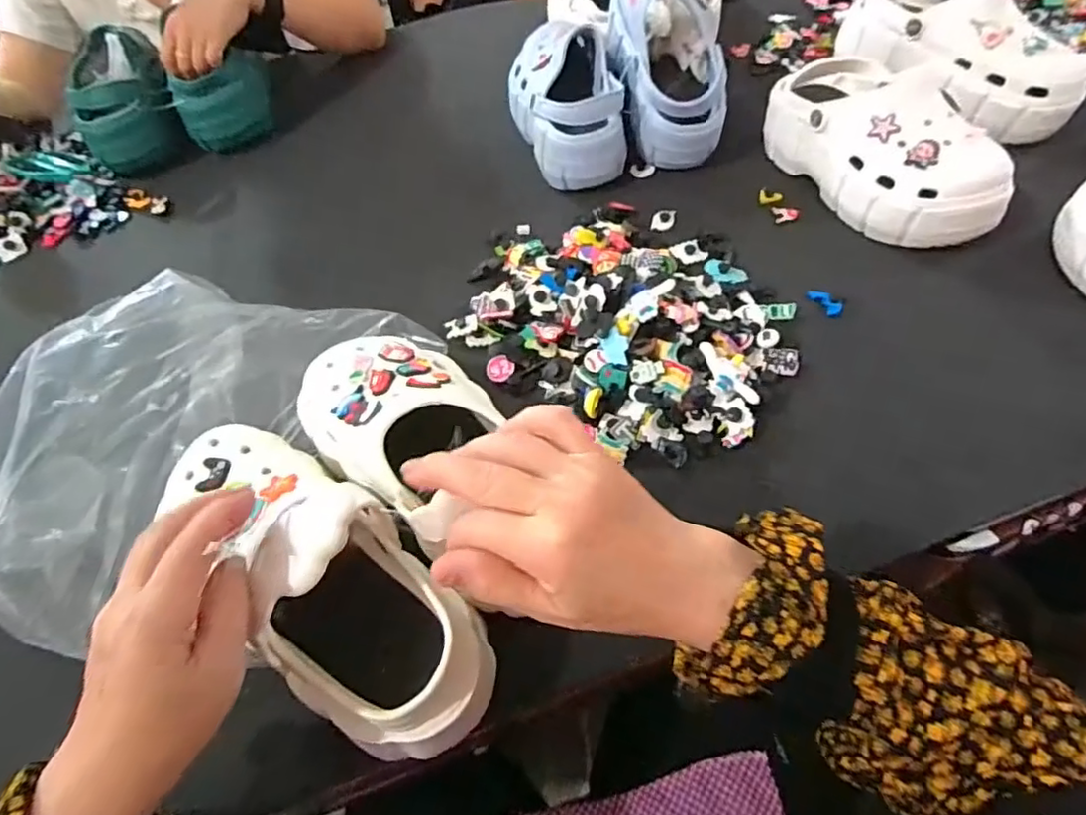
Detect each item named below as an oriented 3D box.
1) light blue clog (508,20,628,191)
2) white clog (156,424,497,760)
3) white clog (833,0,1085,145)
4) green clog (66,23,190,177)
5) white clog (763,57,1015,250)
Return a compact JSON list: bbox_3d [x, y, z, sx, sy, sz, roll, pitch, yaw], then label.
[{"bbox_3d":[0.023,-0.345,0.678,0.115,0.085,0.212,-9,54,0],"label":"light blue clog"},{"bbox_3d":[-0.141,0.085,0.368,0.089,0.110,0.250,-39,60,-20],"label":"white clog"},{"bbox_3d":[0.439,-0.381,0.657,0.101,0.101,0.252,-29,57,-13],"label":"white clog"},{"bbox_3d":[-0.528,-0.392,0.770,0.115,0.107,0.189,-25,56,-11],"label":"green clog"},{"bbox_3d":[0.323,-0.251,0.588,0.104,0.092,0.235,-22,55,-8],"label":"white clog"}]

